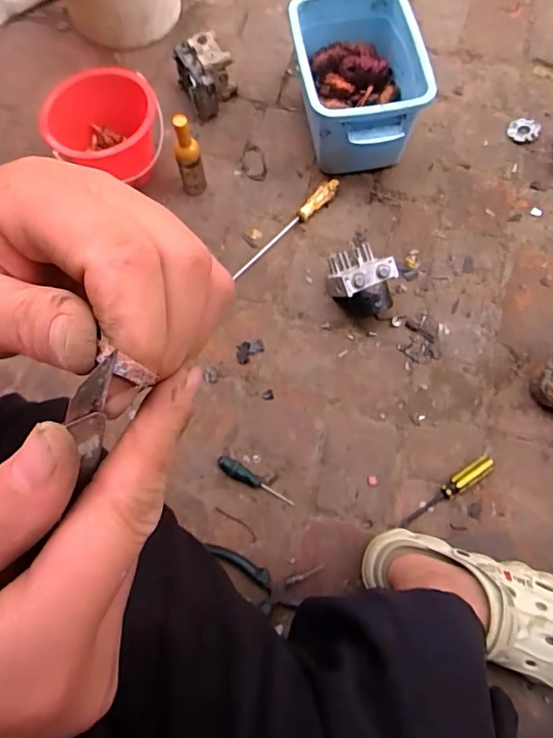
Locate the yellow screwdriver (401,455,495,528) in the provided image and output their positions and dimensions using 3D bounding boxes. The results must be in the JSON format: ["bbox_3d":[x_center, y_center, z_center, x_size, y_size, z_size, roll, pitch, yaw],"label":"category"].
[{"bbox_3d":[0.241,0.173,0.713,0.157,0.025,0.024,-32,73,-8],"label":"yellow screwdriver"}]

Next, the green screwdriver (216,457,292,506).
[{"bbox_3d":[-0.032,0.164,0.735,0.122,0.020,0.022,29,75,12],"label":"green screwdriver"}]

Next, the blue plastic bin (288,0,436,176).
[{"bbox_3d":[0.135,-0.491,0.885,0.196,0.164,0.306,-8,71,0],"label":"blue plastic bin"}]

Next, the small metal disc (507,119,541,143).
[{"bbox_3d":[0.449,-0.434,0.921,0.052,0.013,0.052,-1,71,2],"label":"small metal disc"}]

